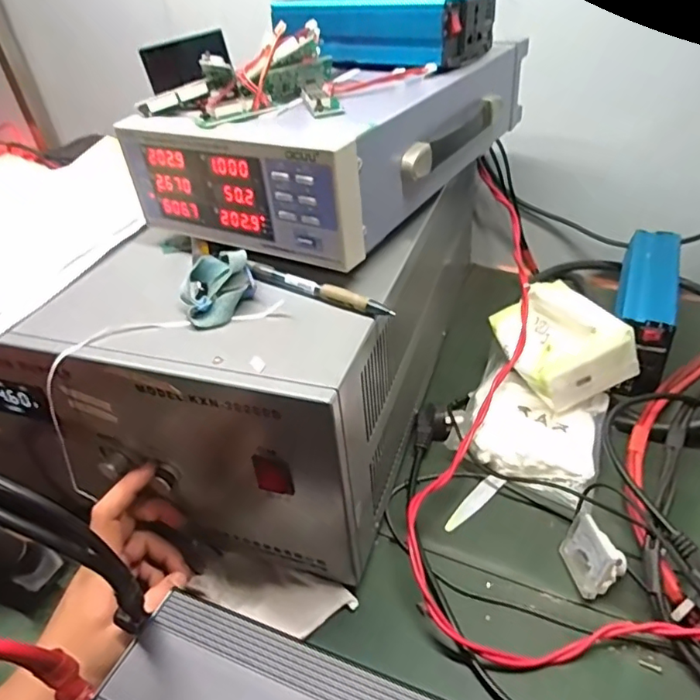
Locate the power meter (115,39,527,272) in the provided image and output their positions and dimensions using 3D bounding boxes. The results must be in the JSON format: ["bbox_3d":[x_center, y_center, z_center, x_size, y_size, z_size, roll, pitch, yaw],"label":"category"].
[{"bbox_3d":[-0.001,-0.211,0.507,0.227,0.088,0.356,16,42,27],"label":"power meter"}]

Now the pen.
[{"bbox_3d":[-0.025,-0.045,0.390,0.129,0.009,0.012,20,45,31],"label":"pen"}]

